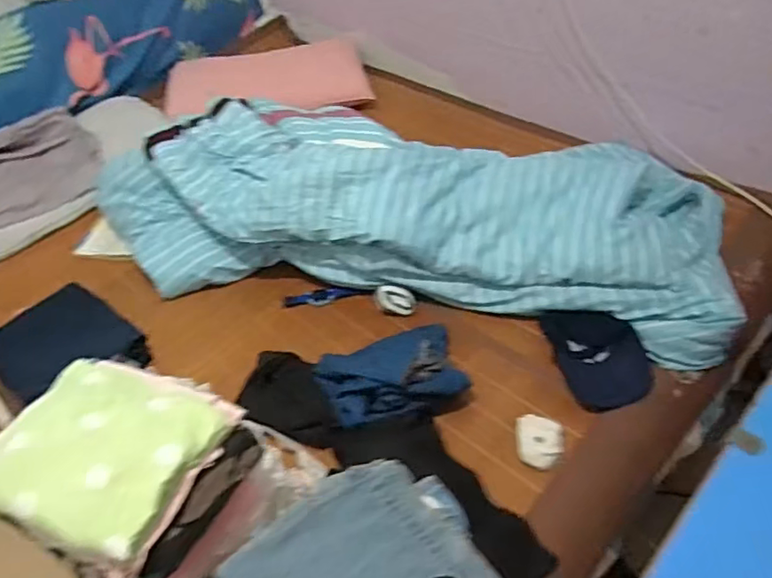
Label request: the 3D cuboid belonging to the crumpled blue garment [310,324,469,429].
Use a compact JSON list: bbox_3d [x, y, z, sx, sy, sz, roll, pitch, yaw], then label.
[{"bbox_3d":[0.016,0.155,1.091,0.268,0.115,0.218,-21,48,-12],"label":"crumpled blue garment"}]

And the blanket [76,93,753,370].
[{"bbox_3d":[-0.004,-0.219,1.333,1.495,0.254,0.560,9,49,15],"label":"blanket"}]

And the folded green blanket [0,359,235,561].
[{"bbox_3d":[-0.390,0.210,0.760,0.286,0.046,0.239,14,51,19],"label":"folded green blanket"}]

